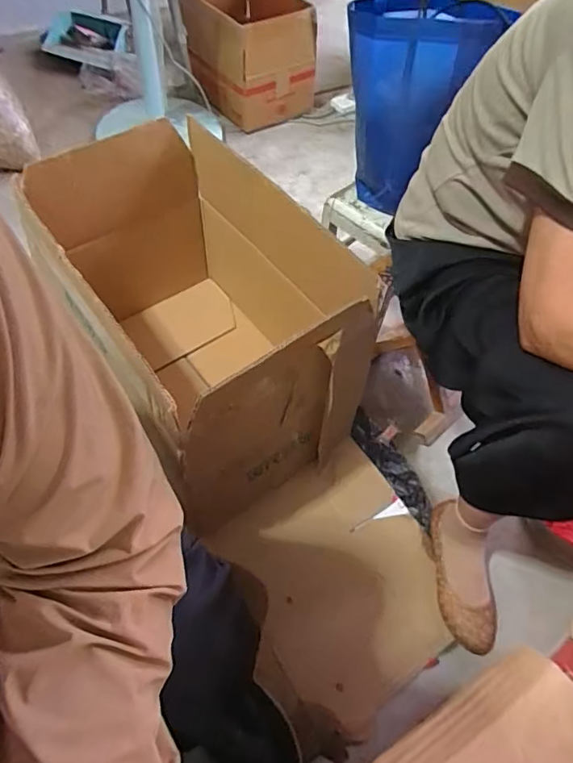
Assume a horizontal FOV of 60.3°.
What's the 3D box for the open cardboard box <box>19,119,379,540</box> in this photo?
[{"bbox_3d":[-0.135,-0.117,0.912,0.343,0.415,0.597,-25,61,-18],"label":"open cardboard box"}]

